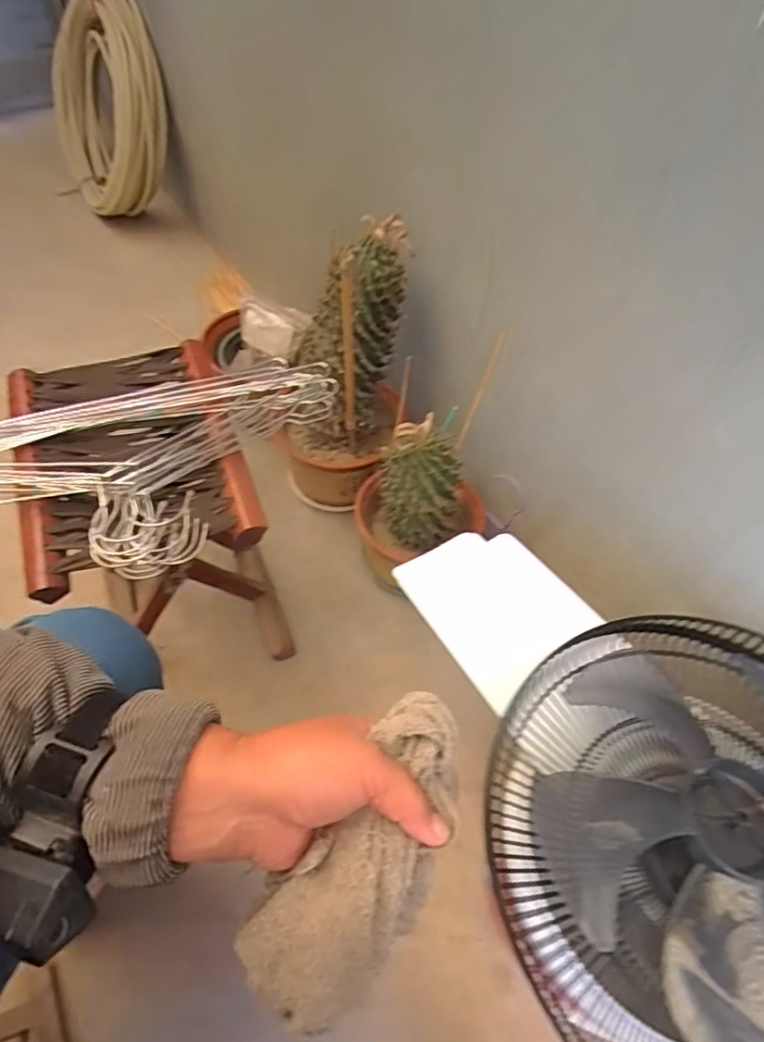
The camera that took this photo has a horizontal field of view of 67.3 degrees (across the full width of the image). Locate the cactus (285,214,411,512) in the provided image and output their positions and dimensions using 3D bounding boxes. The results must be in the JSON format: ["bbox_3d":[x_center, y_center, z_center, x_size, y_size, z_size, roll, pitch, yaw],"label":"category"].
[{"bbox_3d":[-0.057,-0.181,0.831,0.170,0.401,0.197,0,52,-4],"label":"cactus"}]

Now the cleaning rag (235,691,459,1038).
[{"bbox_3d":[-0.006,0.179,0.311,0.070,0.050,0.168,27,76,16],"label":"cleaning rag"}]

